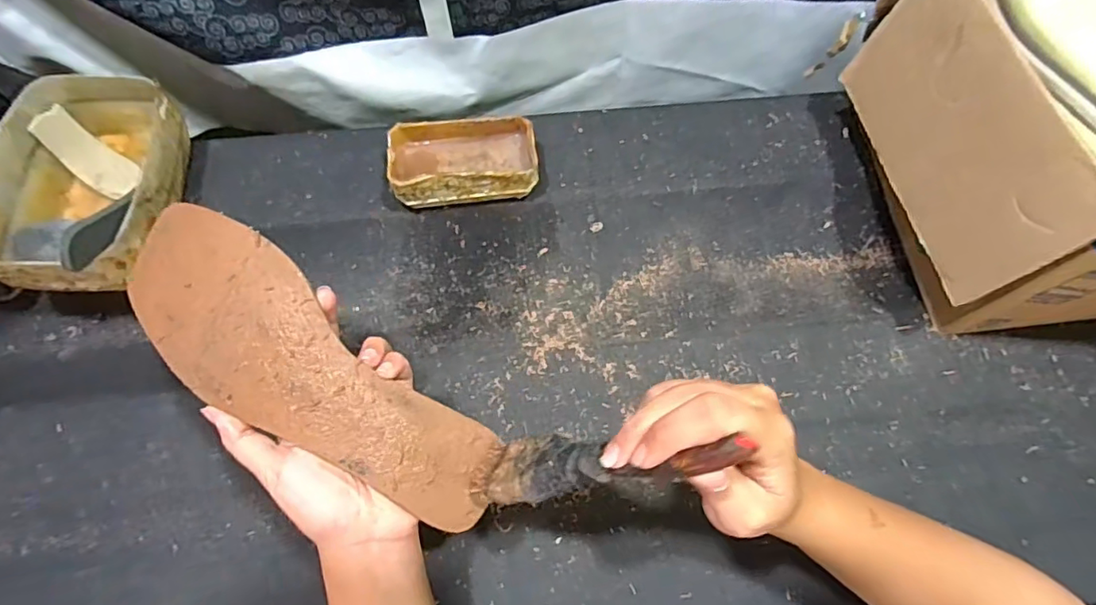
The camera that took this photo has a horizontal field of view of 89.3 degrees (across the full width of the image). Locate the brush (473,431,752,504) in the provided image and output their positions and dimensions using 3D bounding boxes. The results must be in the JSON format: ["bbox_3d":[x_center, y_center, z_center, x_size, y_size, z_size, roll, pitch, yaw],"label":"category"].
[{"bbox_3d":[0.019,0.075,0.267,0.009,0.158,0.036,44,44,-29],"label":"brush"}]

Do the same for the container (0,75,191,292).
[{"bbox_3d":[-0.380,-0.099,0.462,0.127,0.080,0.191,0,69,-1],"label":"container"}]

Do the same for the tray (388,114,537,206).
[{"bbox_3d":[-0.074,-0.126,0.500,0.125,0.048,0.071,-9,69,-5],"label":"tray"}]

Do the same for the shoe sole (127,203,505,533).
[{"bbox_3d":[-0.135,0.039,0.310,0.241,0.027,0.077,38,72,0],"label":"shoe sole"}]

